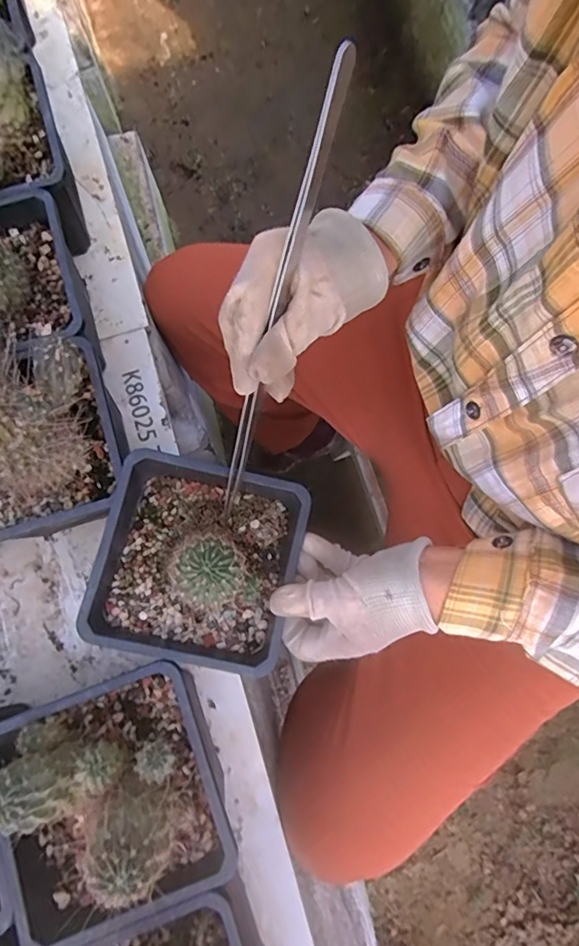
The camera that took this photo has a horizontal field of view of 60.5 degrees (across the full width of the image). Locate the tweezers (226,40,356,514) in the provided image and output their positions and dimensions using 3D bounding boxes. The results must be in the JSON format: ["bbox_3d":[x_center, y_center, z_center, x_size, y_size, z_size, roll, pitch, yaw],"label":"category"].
[{"bbox_3d":[-0.011,-0.078,0.296,0.010,0.276,0.013,25,39,5],"label":"tweezers"}]

